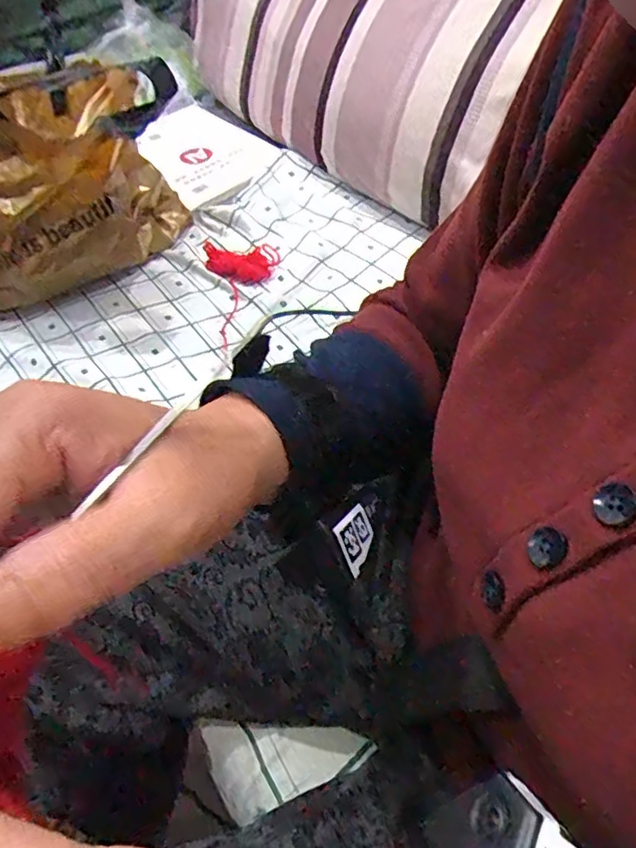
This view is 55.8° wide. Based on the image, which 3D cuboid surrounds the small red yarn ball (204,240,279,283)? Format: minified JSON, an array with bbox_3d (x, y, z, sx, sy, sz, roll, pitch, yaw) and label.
[{"bbox_3d":[-0.084,-0.177,0.660,0.078,0.026,0.046,-6,51,-2],"label":"small red yarn ball"}]

